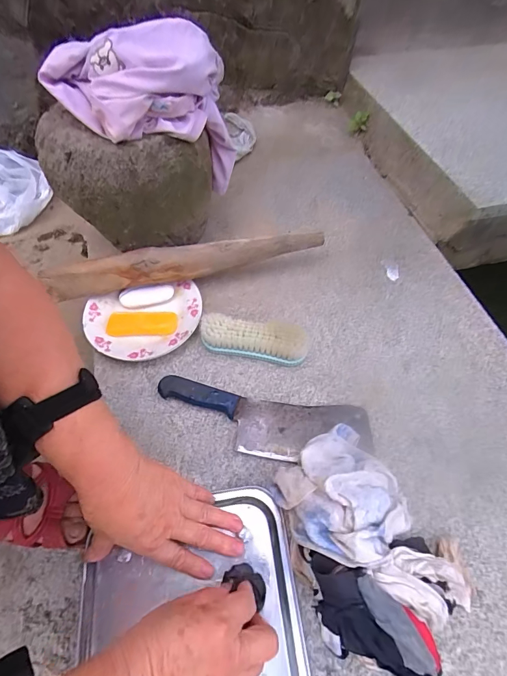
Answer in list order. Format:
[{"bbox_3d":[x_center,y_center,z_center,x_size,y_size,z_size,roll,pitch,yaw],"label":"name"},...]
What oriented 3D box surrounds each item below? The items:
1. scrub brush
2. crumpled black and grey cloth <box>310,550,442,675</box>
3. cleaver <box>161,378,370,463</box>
[{"bbox_3d":[0.002,-0.002,0.529,0.150,0.037,0.057,11,58,4],"label":"scrub brush"},{"bbox_3d":[0.109,0.267,0.348,0.123,0.058,0.069,17,59,8],"label":"crumpled black and grey cloth"},{"bbox_3d":[0.012,0.109,0.471,0.278,0.016,0.083,8,58,3],"label":"cleaver"}]

